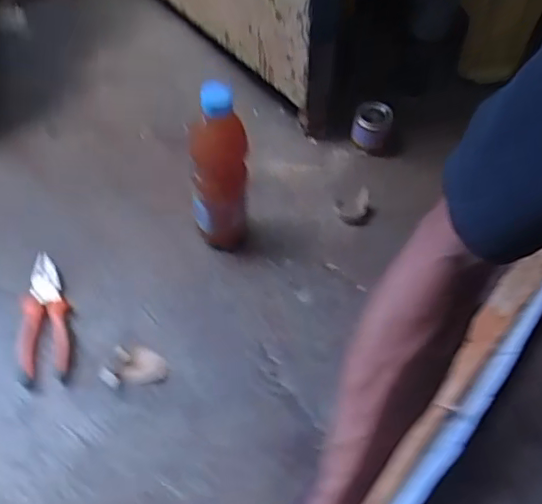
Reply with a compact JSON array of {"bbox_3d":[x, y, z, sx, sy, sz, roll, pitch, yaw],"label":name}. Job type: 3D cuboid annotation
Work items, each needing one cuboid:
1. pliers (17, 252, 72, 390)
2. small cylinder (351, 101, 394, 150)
[{"bbox_3d":[-0.272,0.077,0.690,0.056,0.022,0.169,-7,55,-8],"label":"pliers"},{"bbox_3d":[0.153,-0.188,0.874,0.058,0.064,0.051,13,55,6],"label":"small cylinder"}]

